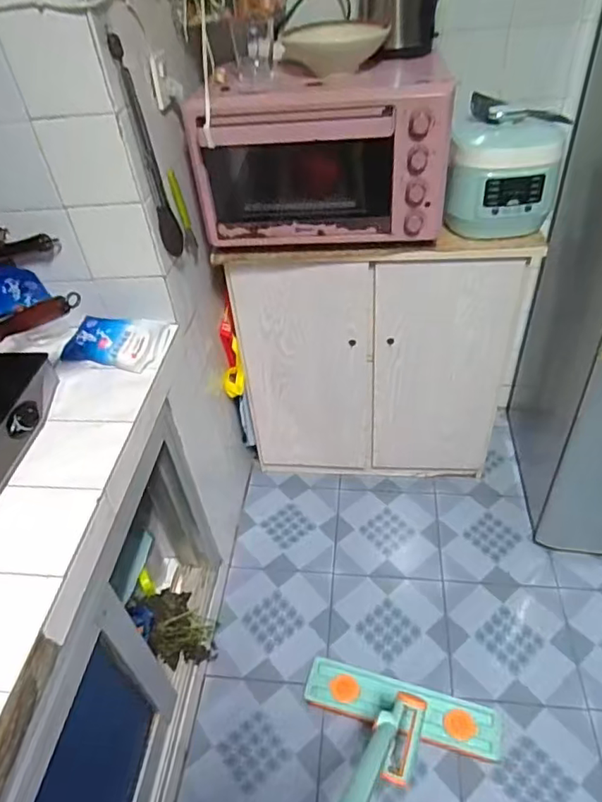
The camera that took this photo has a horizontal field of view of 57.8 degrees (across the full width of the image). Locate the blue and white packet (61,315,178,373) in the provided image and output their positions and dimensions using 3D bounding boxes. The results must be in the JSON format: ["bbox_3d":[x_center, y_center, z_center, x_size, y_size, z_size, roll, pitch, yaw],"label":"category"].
[{"bbox_3d":[-0.367,-0.124,1.091,0.192,0.044,0.127,6,45,13],"label":"blue and white packet"}]

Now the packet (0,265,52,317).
[{"bbox_3d":[-0.548,-0.214,1.037,0.107,0.075,0.031,-16,43,-10],"label":"packet"}]

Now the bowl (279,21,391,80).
[{"bbox_3d":[0.066,-0.735,1.141,0.206,0.067,0.196,-3,44,3],"label":"bowl"}]

